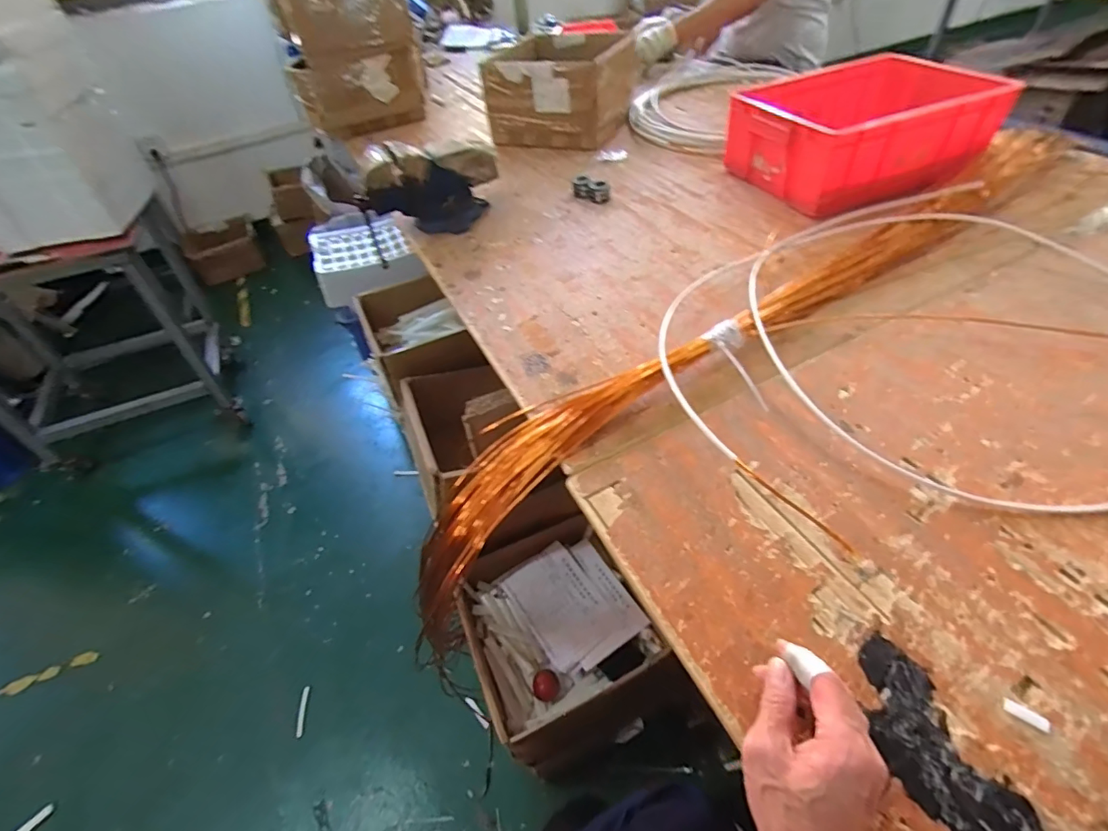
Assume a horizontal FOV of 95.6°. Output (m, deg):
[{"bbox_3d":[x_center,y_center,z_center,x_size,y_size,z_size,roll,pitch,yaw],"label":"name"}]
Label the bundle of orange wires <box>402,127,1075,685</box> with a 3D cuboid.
[{"bbox_3d":[0.266,-0.075,0.774,1.099,0.220,0.104,-28,50,-18],"label":"bundle of orange wires"}]

